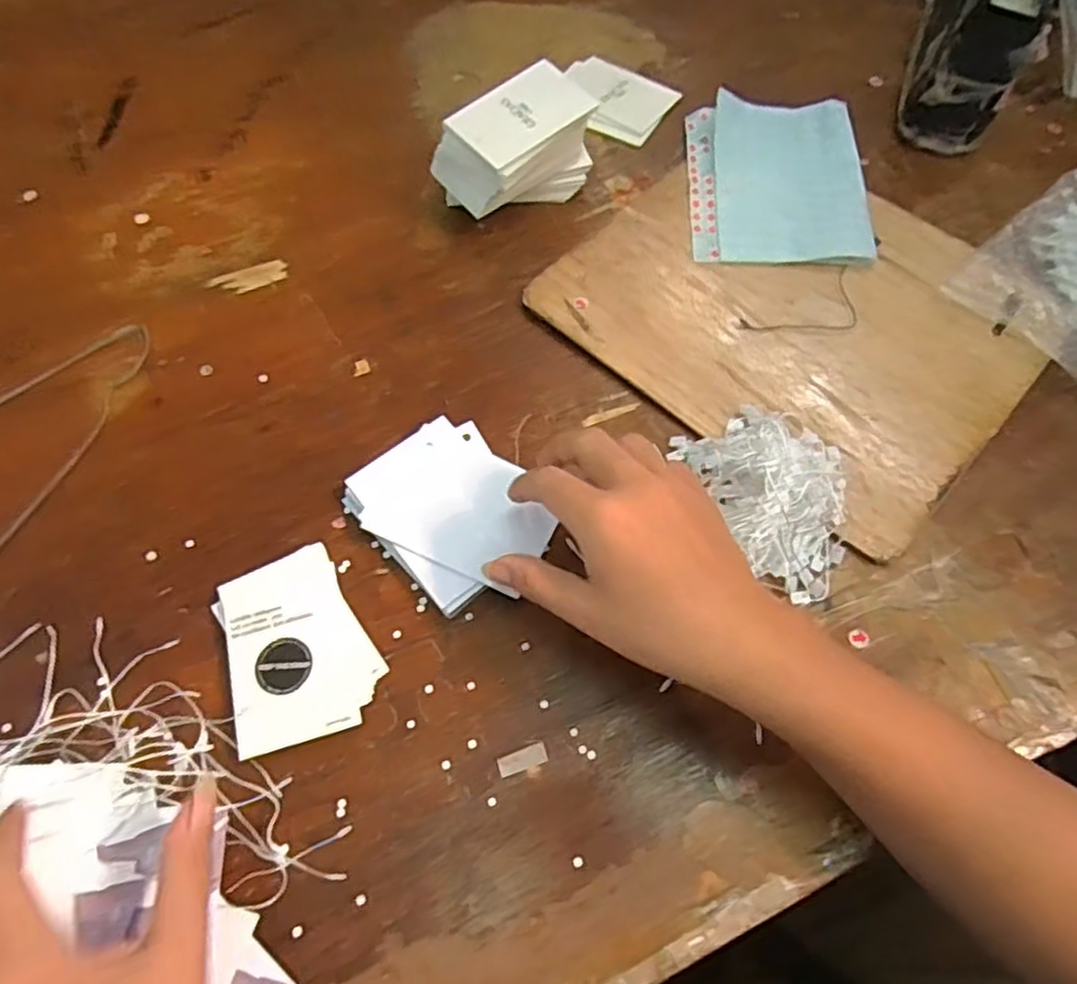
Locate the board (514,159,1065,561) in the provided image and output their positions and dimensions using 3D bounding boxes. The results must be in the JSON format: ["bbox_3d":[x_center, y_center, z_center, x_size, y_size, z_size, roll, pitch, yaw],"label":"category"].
[{"bbox_3d":[0.169,-0.124,0.471,0.282,0.009,0.233,40,72,18],"label":"board"}]

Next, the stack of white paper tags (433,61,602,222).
[{"bbox_3d":[-0.015,-0.242,0.504,0.107,0.064,0.068,-36,69,-15],"label":"stack of white paper tags"}]

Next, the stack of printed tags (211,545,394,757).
[{"bbox_3d":[-0.130,0.081,0.379,0.074,0.013,0.103,-19,66,-8],"label":"stack of printed tags"}]

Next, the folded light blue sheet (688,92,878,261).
[{"bbox_3d":[0.176,-0.232,0.519,0.125,0.014,0.150,3,65,2],"label":"folded light blue sheet"}]

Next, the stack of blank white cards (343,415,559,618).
[{"bbox_3d":[-0.050,0.009,0.407,0.087,0.012,0.108,-40,70,-16],"label":"stack of blank white cards"}]

